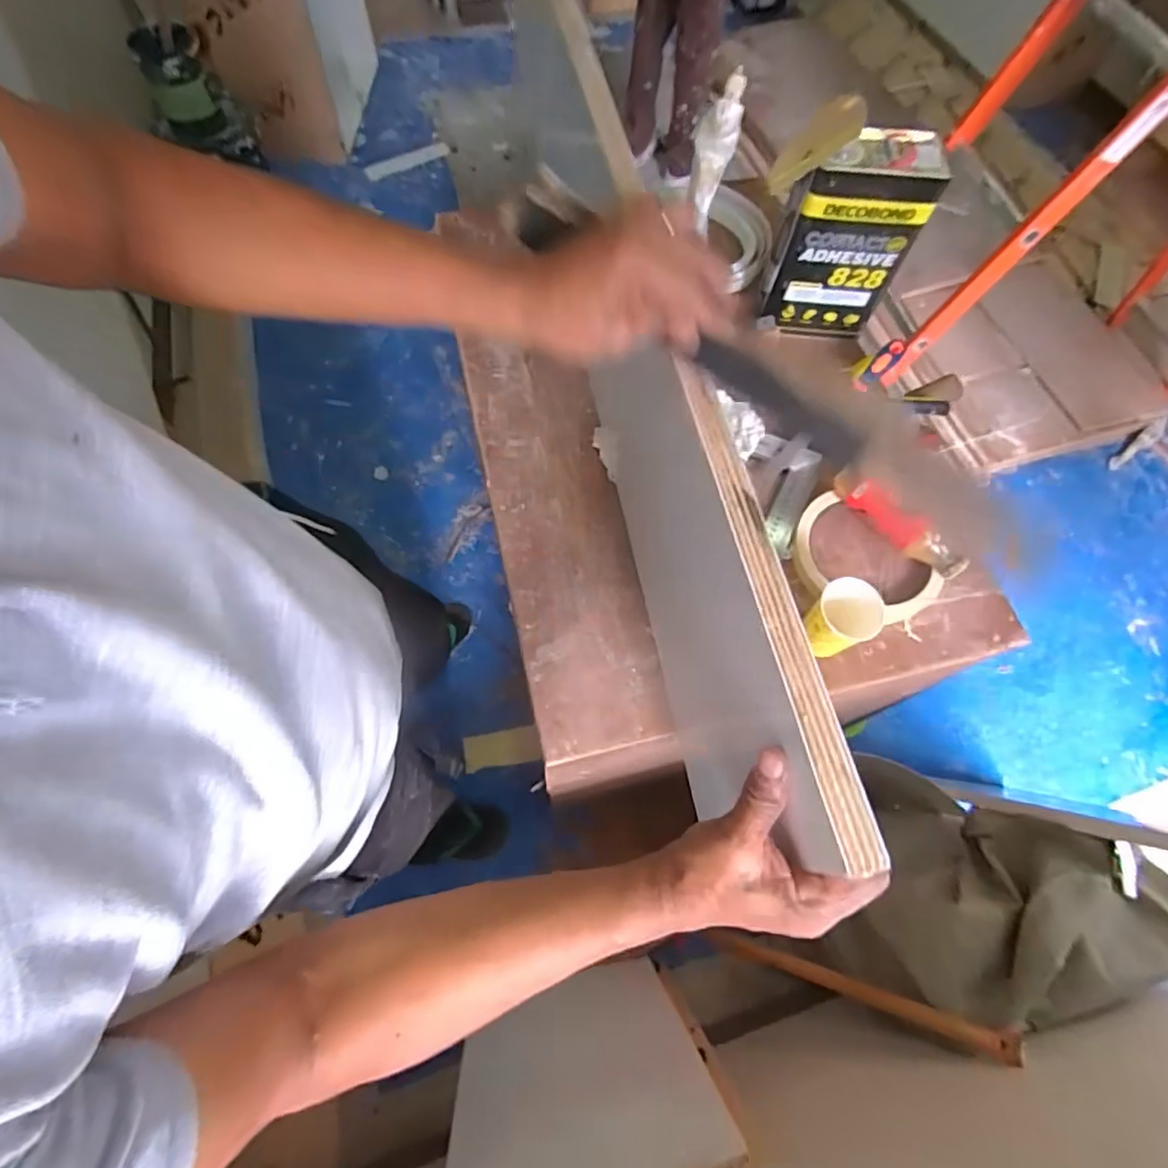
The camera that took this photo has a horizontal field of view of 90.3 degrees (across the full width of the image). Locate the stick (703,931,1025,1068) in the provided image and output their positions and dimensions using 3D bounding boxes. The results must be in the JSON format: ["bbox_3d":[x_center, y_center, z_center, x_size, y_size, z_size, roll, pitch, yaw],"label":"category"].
[{"bbox_3d":[0.389,0.611,0.888,0.019,0.453,0.028,35,61,-33],"label":"stick"}]

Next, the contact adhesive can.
[{"bbox_3d":[0.352,-0.467,0.805,0.171,0.238,0.090,10,65,2],"label":"contact adhesive can"}]

